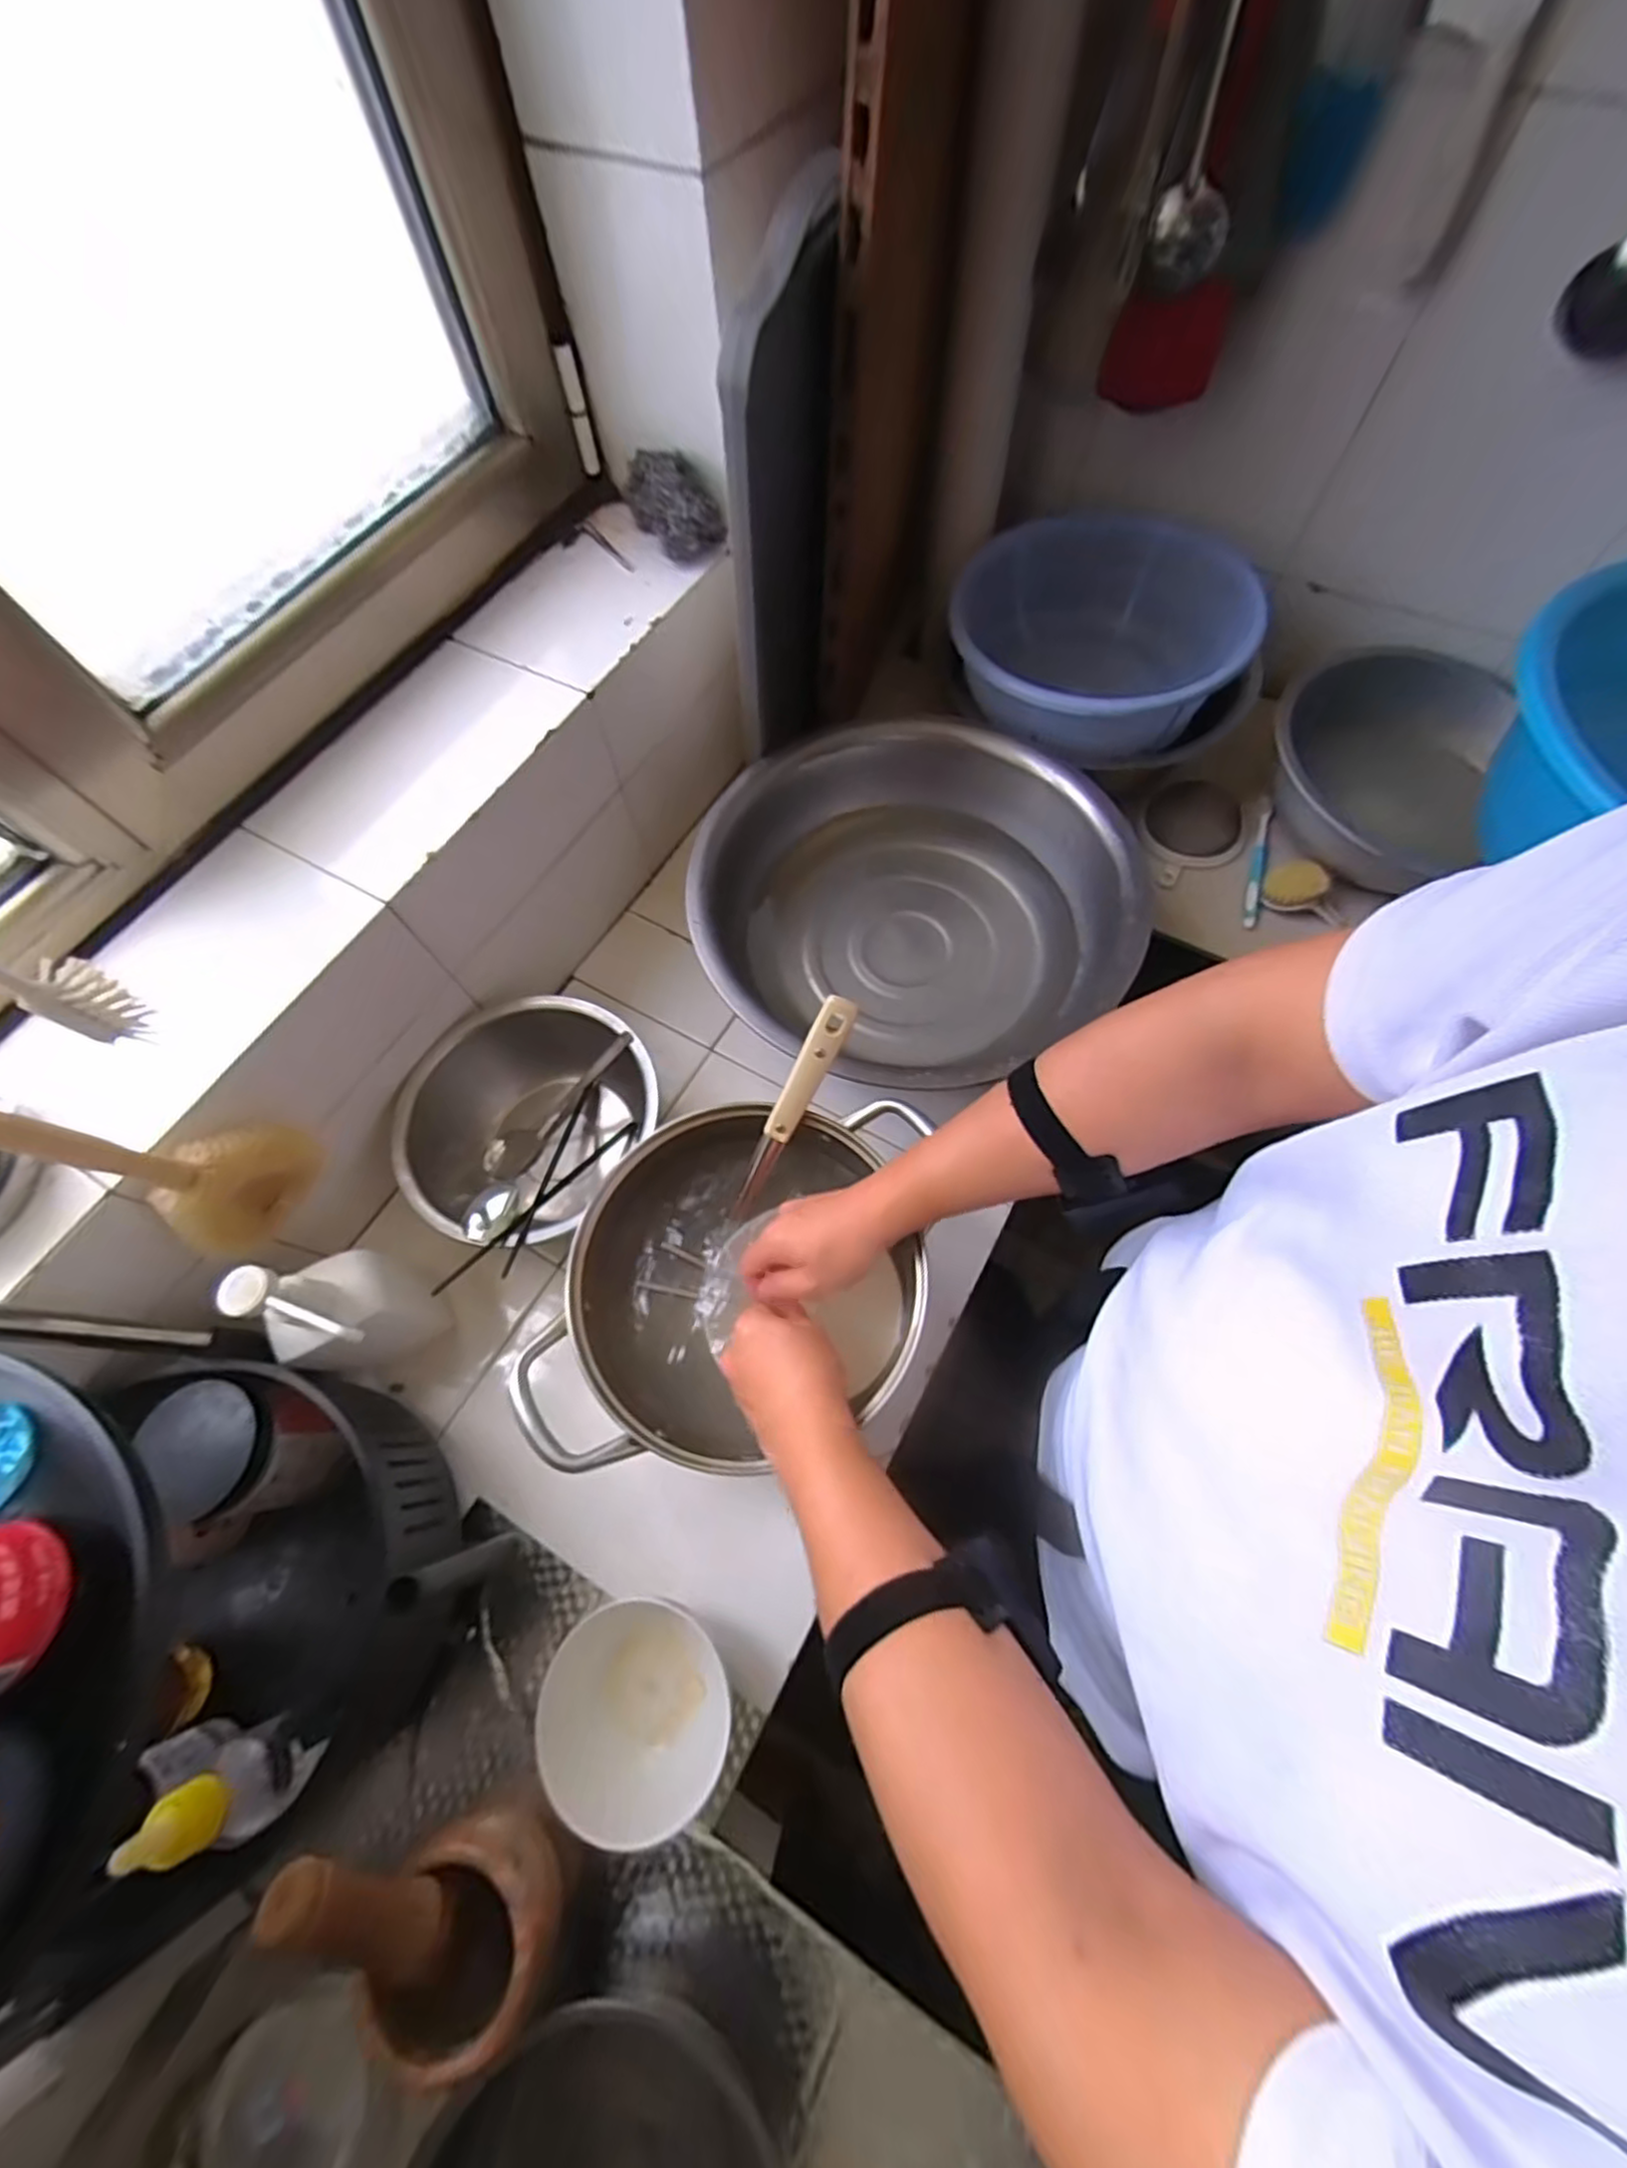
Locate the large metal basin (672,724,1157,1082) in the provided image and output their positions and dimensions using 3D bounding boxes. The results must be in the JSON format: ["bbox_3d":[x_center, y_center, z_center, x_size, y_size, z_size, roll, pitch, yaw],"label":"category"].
[{"bbox_3d":[0.088,-0.164,0.707,0.388,0.117,0.370,-1,66,2],"label":"large metal basin"}]

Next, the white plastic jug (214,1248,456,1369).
[{"bbox_3d":[-0.339,0.166,0.540,0.089,0.191,0.071,-11,66,-3],"label":"white plastic jug"}]

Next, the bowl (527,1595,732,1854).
[{"bbox_3d":[-0.120,0.427,0.494,0.123,0.071,0.101,11,67,7],"label":"bowl"}]

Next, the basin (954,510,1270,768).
[{"bbox_3d":[0.288,-0.463,0.791,0.272,0.135,0.285,-1,66,2],"label":"basin"}]

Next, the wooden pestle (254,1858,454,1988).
[{"bbox_3d":[-0.228,0.425,0.371,0.026,0.115,0.029,-39,30,-14],"label":"wooden pestle"}]

